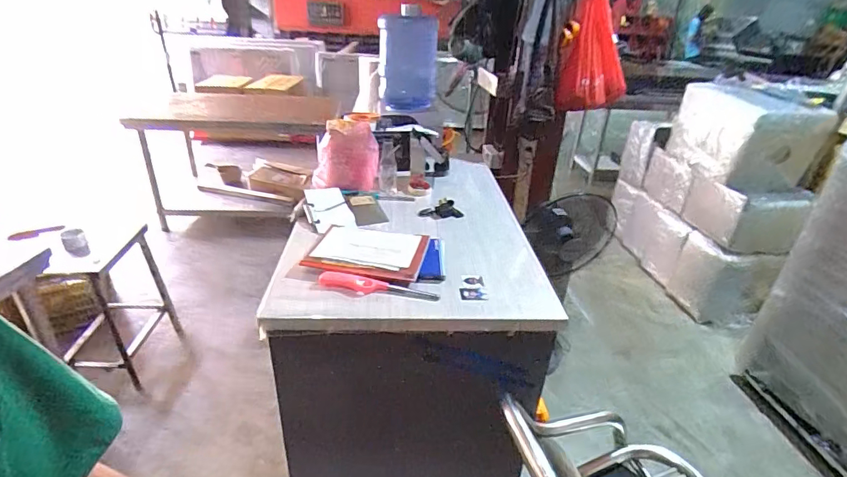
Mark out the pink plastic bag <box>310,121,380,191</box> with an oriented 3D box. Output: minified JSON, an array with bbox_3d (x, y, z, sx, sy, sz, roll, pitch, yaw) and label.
[{"bbox_3d":[-0.258,-0.258,1.454,0.216,0.220,0.111,-2,29,-8],"label":"pink plastic bag"}]

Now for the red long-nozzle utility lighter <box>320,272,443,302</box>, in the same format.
[{"bbox_3d":[-0.105,0.111,1.010,0.278,0.028,0.044,6,29,7],"label":"red long-nozzle utility lighter"}]

